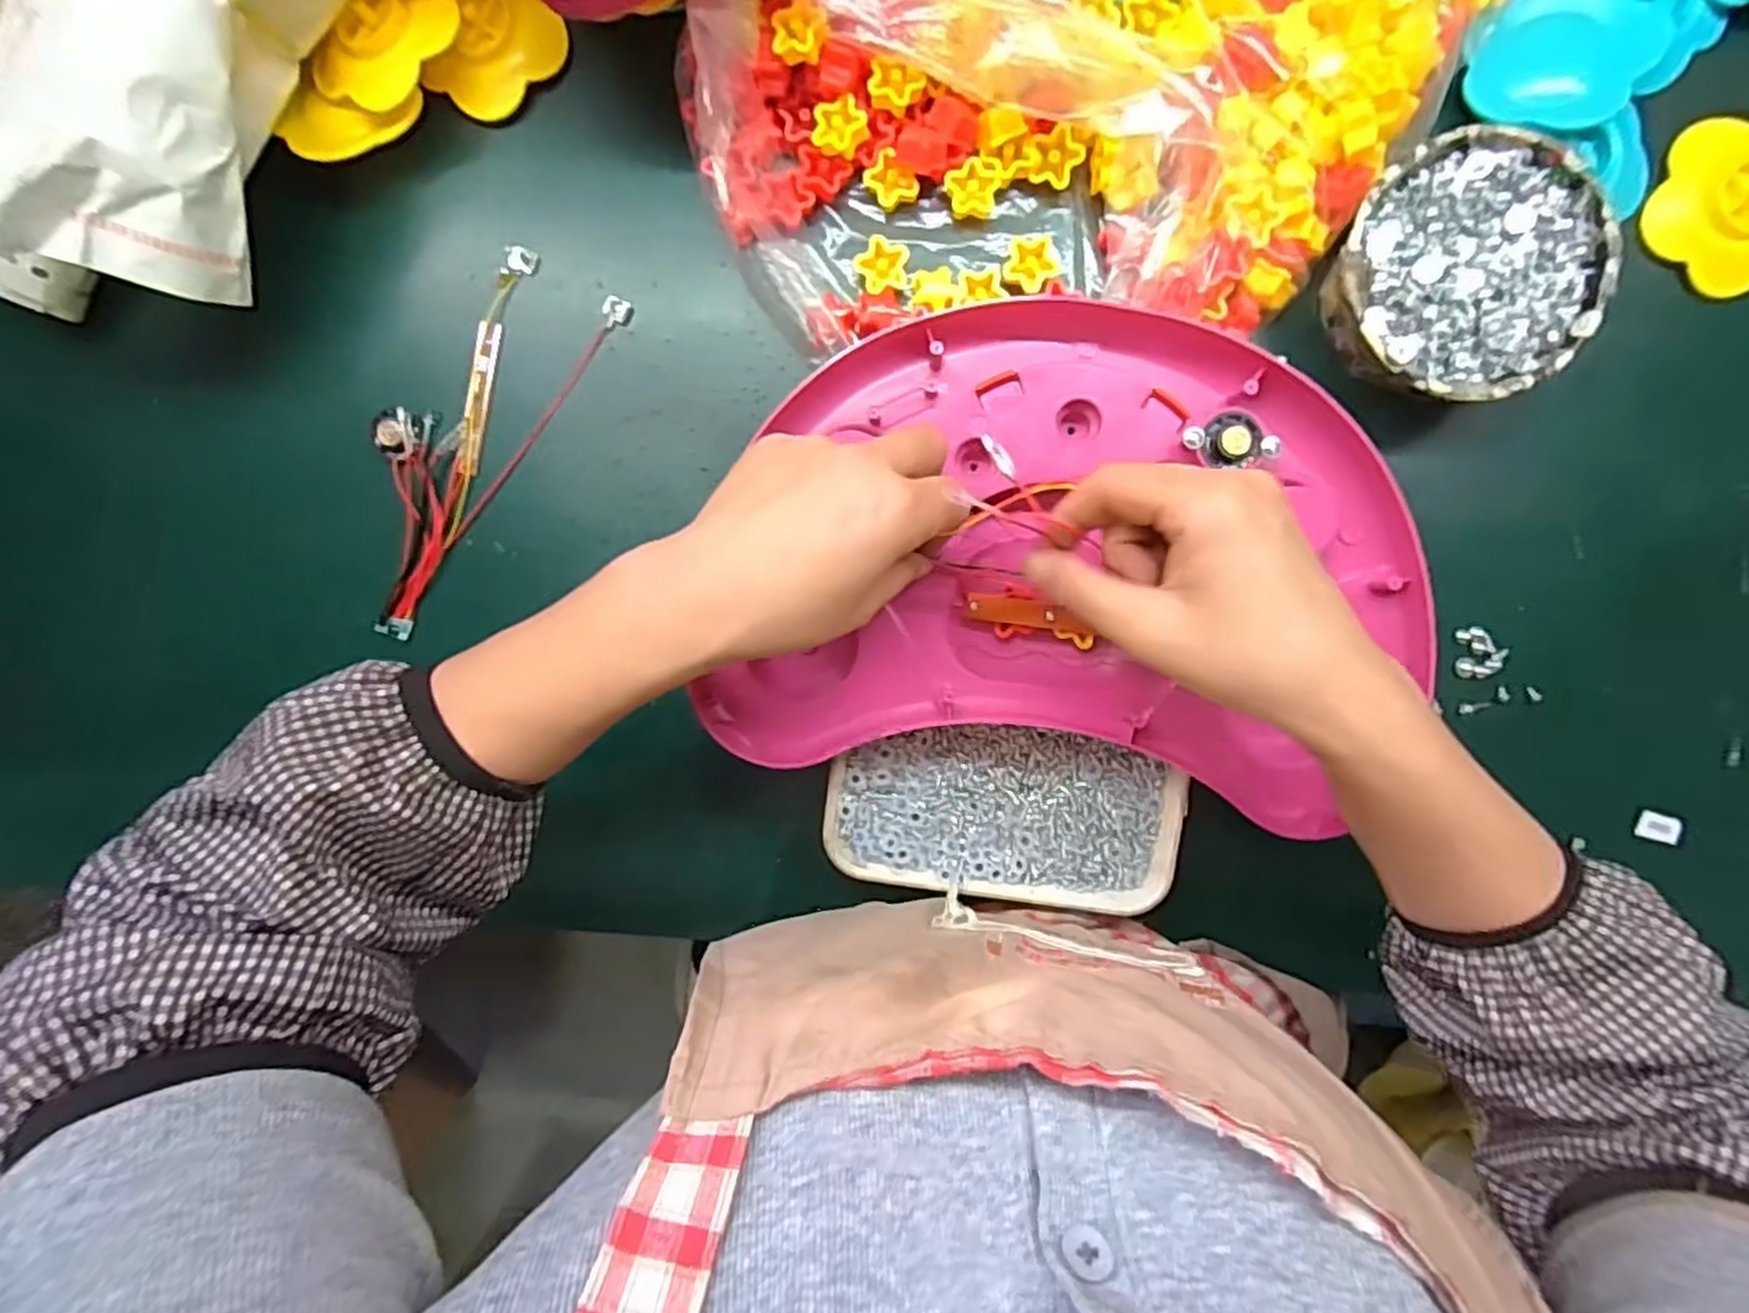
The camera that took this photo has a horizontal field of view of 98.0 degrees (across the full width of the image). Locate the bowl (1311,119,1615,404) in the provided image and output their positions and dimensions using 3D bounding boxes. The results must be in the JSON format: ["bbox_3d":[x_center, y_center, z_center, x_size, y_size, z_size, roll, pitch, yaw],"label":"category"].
[{"bbox_3d":[0.270,-0.176,0.353,0.111,0.043,0.112,0,94,1],"label":"bowl"}]

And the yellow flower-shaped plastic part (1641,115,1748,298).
[{"bbox_3d":[0.417,-0.219,0.364,0.078,0.009,0.074,0,94,1],"label":"yellow flower-shaped plastic part"}]

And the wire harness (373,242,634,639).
[{"bbox_3d":[-0.218,-0.114,0.394,0.069,0.016,0.207,37,94,-1],"label":"wire harness"}]

